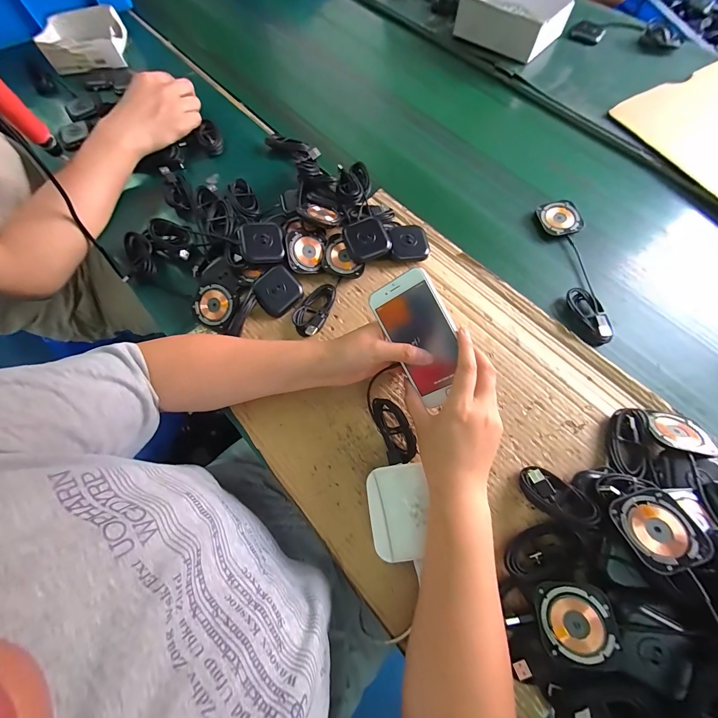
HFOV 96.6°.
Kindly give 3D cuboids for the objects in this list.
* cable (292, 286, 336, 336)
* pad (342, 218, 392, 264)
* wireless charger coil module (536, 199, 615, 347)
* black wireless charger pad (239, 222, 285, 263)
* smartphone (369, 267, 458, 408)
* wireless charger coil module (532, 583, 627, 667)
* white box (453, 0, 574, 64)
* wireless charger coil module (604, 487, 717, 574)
[{"bbox_3d":[-0.058,-0.065,0.425,0.040,0.019,0.081,26,73,10],"label":"cable"},{"bbox_3d":[0.011,-0.164,0.438,0.059,0.013,0.056,-21,84,-4],"label":"pad"},{"bbox_3d":[0.305,-0.128,0.448,0.056,0.013,0.227,-4,70,0],"label":"wireless charger coil module"},{"bbox_3d":[-0.129,-0.157,0.426,0.053,0.010,0.057,-9,84,-16],"label":"black wireless charger pad"},{"bbox_3d":[0.066,-0.021,0.325,0.065,0.007,0.130,-29,89,23],"label":"smartphone"},{"bbox_3d":[0.192,0.233,0.283,0.061,0.011,0.056,-15,61,15],"label":"wireless charger coil module"},{"bbox_3d":[0.292,-0.659,0.620,0.181,0.062,0.148,39,75,14],"label":"white box"},{"bbox_3d":[0.264,0.149,0.281,0.059,0.006,0.059,-19,51,-5],"label":"wireless charger coil module"}]

